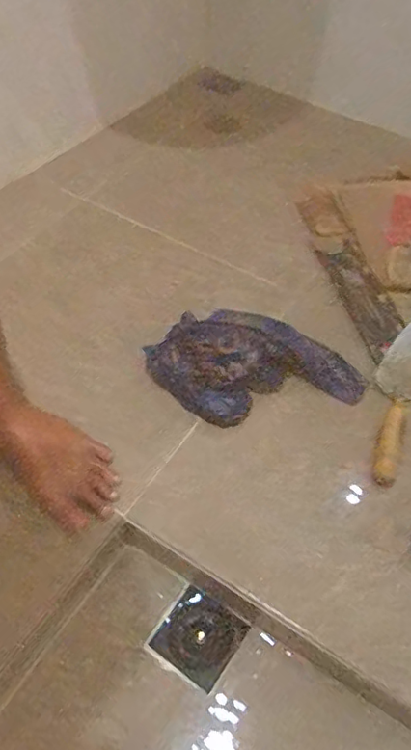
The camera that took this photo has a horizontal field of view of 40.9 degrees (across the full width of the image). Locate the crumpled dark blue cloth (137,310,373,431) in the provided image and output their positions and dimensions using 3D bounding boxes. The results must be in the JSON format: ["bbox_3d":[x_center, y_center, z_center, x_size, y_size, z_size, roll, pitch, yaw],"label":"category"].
[{"bbox_3d":[0.074,-0.034,0.853,0.324,0.071,0.196,-9,54,-6],"label":"crumpled dark blue cloth"}]

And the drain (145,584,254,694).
[{"bbox_3d":[-0.009,0.342,0.723,0.098,0.010,0.095,30,59,20],"label":"drain"}]

